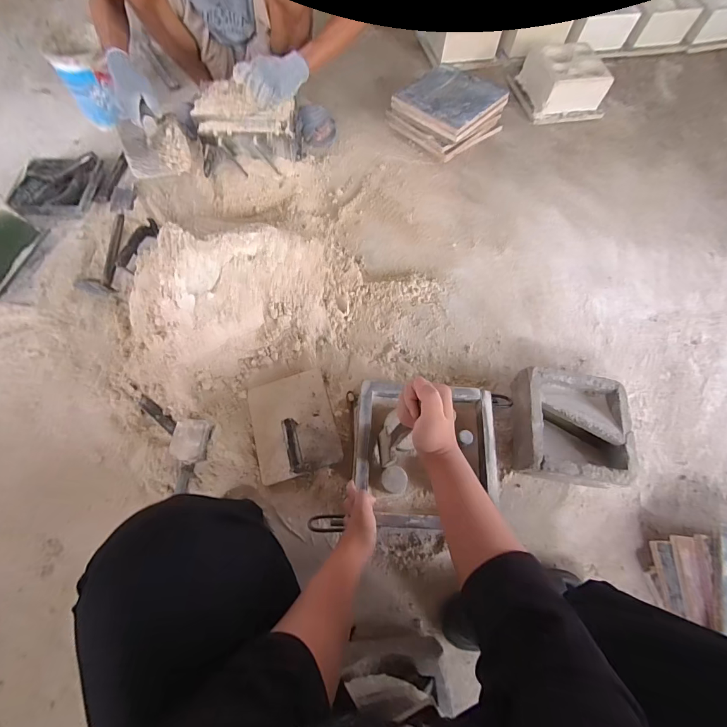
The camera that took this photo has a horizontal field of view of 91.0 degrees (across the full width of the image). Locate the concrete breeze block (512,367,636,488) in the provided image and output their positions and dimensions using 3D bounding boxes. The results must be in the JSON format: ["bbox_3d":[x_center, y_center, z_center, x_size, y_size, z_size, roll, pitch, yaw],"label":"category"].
[{"bbox_3d":[0.406,0.130,0.719,0.196,0.107,0.206,4,65,1],"label":"concrete breeze block"}]

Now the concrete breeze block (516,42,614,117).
[{"bbox_3d":[0.625,-0.885,1.110,0.195,0.101,0.202,-8,70,-4],"label":"concrete breeze block"}]

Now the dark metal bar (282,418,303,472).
[{"bbox_3d":[-0.134,0.160,0.697,0.025,0.057,0.100,-13,65,-7],"label":"dark metal bar"}]

